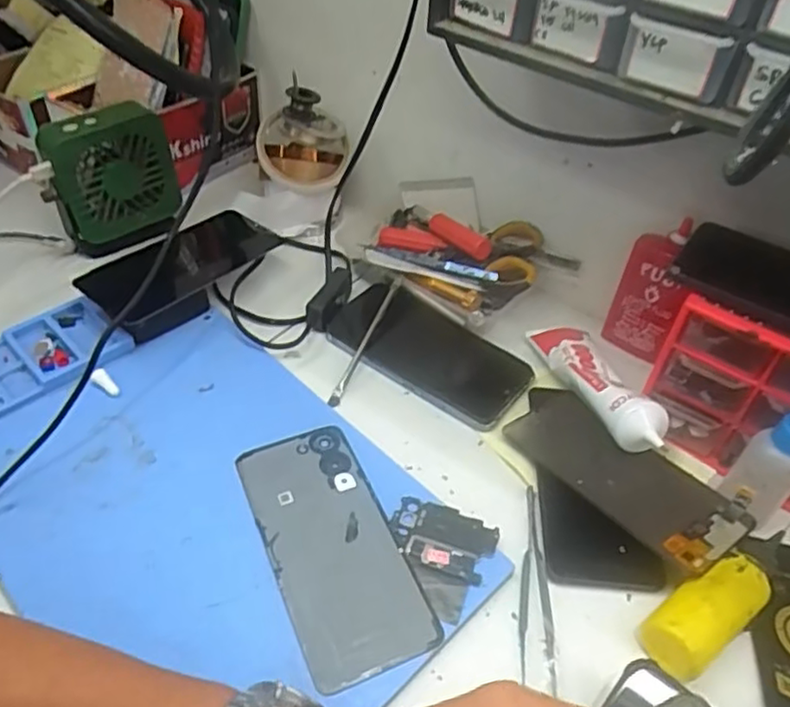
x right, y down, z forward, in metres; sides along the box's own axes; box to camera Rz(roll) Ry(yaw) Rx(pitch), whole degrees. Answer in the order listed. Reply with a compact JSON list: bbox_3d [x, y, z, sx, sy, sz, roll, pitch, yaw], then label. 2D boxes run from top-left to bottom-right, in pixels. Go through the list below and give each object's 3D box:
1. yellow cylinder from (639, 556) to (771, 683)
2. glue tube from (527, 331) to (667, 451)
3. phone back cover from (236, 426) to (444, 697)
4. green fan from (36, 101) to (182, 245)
[{"bbox_3d":[0.169,0.150,0.373,0.091,0.035,0.035,-24,52,-29],"label":"yellow cylinder"},{"bbox_3d":[0.146,0.021,0.485,0.041,0.033,0.145,-5,29,-12],"label":"glue tube"},{"bbox_3d":[-0.039,0.112,0.402,0.072,0.007,0.159,-14,48,-21],"label":"phone back cover"},{"bbox_3d":[-0.243,-0.154,0.578,0.102,0.095,0.047,-21,50,-26],"label":"green fan"}]

